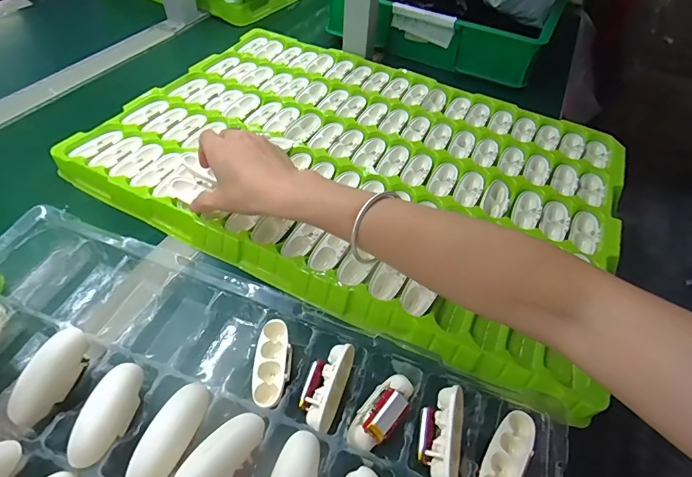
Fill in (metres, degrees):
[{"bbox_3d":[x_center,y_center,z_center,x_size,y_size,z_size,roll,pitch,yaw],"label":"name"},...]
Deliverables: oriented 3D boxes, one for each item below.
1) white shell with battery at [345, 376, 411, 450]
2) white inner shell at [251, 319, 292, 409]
[{"bbox_3d":[0.027,0.121,0.281,0.028,0.015,0.060,35,55,22],"label":"white shell with battery"},{"bbox_3d":[-0.055,0.094,0.299,0.026,0.015,0.063,1,49,-4],"label":"white inner shell"}]

